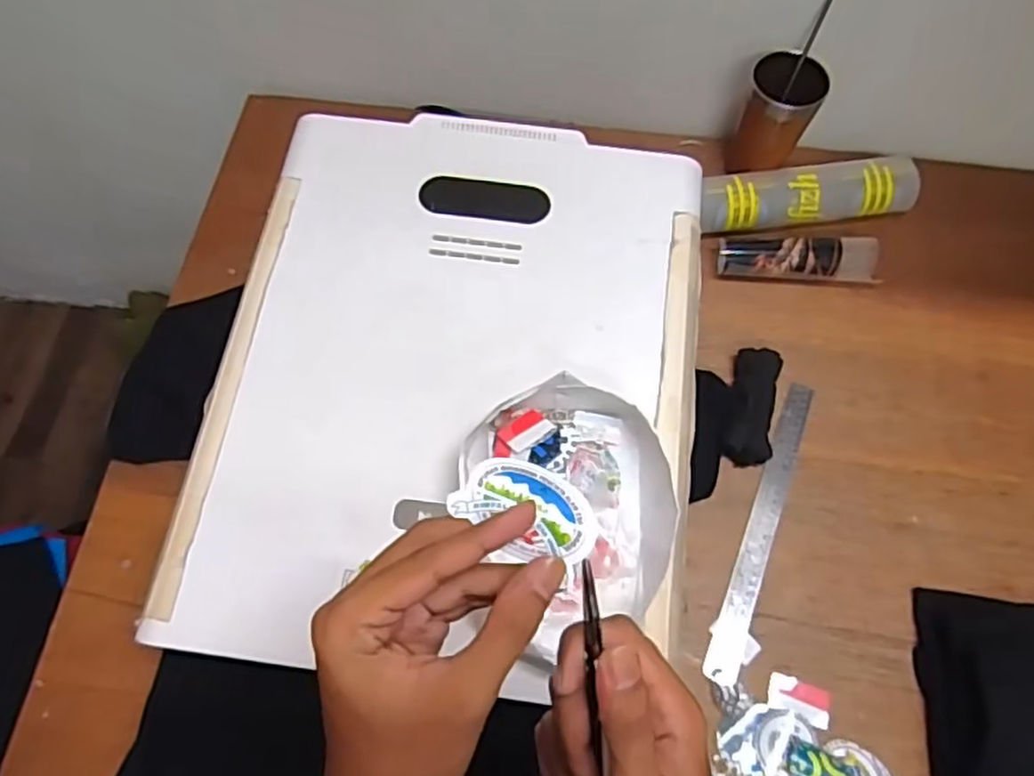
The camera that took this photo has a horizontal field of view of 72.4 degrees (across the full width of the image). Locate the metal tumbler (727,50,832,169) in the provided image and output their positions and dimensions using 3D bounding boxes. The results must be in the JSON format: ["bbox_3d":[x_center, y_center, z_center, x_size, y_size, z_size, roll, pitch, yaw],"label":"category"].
[{"bbox_3d":[0.298,-0.314,0.823,0.074,0.131,0.069,1,68,-1],"label":"metal tumbler"}]

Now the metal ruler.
[{"bbox_3d":[0.252,0.138,0.719,0.030,0.006,0.320,20,68,14],"label":"metal ruler"}]

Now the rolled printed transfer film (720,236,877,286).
[{"bbox_3d":[0.325,-0.148,0.807,0.181,0.033,0.042,1,68,-1],"label":"rolled printed transfer film"}]

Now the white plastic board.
[{"bbox_3d":[-0.049,-0.021,0.611,0.398,0.025,0.502,8,71,3],"label":"white plastic board"}]

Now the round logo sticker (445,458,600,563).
[{"bbox_3d":[0.006,0.054,0.305,0.060,0.006,0.040,37,70,8],"label":"round logo sticker"}]

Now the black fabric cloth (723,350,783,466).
[{"bbox_3d":[0.252,0.018,0.752,0.050,0.033,0.127,15,68,4],"label":"black fabric cloth"}]

